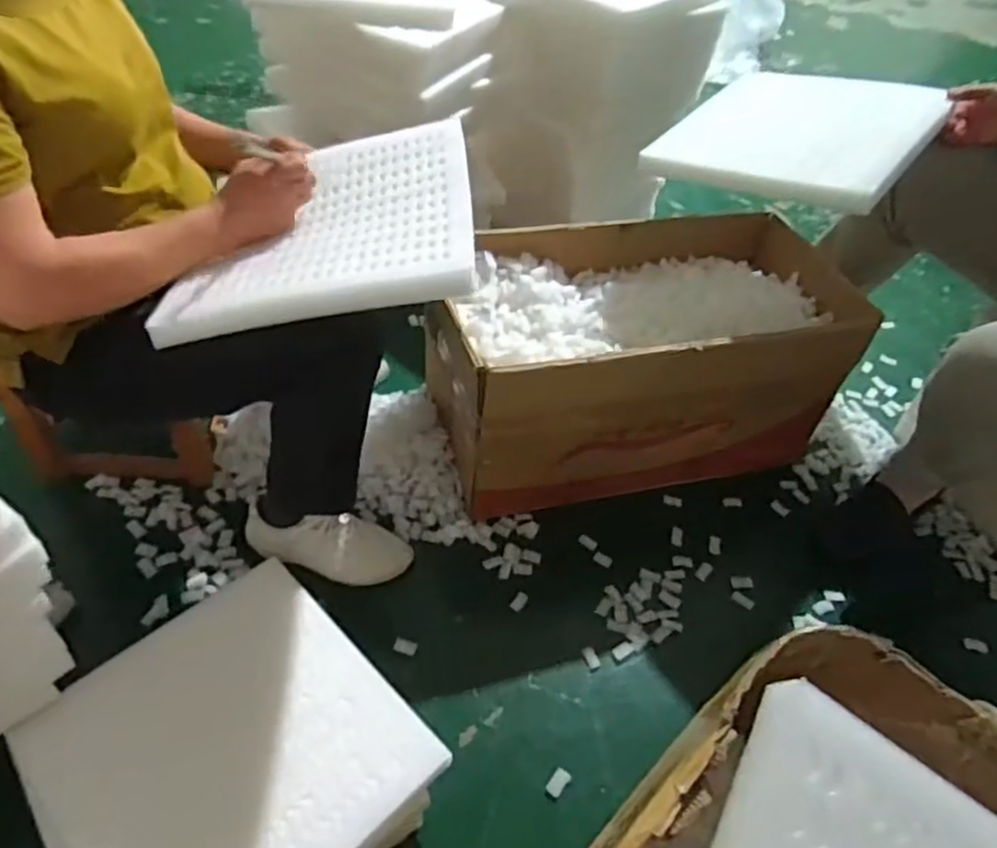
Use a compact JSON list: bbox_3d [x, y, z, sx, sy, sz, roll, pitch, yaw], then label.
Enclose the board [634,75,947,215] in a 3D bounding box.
[{"bbox_3d":[0.464,-0.446,1.099,0.346,0.043,0.378,24,52,34],"label":"board"}]

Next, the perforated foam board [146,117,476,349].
[{"bbox_3d":[-0.197,-0.241,0.826,0.329,0.030,0.335,-9,50,0],"label":"perforated foam board"}]

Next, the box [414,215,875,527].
[{"bbox_3d":[0.215,-0.101,1.211,0.643,0.377,0.358,-5,47,-12],"label":"box"}]

